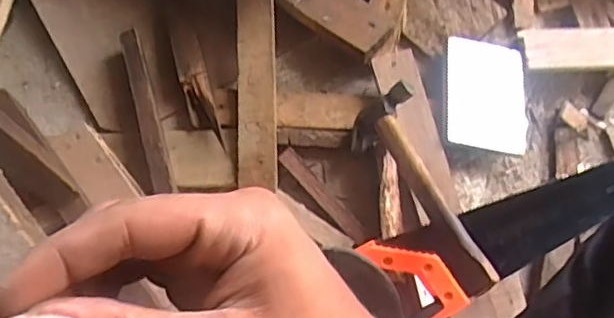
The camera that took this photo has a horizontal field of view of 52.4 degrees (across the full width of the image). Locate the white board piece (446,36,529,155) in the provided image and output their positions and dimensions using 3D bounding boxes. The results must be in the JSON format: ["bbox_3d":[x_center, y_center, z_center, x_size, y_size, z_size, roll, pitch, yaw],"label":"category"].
[{"bbox_3d":[0.220,-0.075,0.749,0.112,0.011,0.127,7,83,-17],"label":"white board piece"}]

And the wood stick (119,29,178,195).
[{"bbox_3d":[-0.193,-0.058,0.750,0.022,0.039,0.214,-16,71,-5],"label":"wood stick"}]

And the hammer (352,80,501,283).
[{"bbox_3d":[0.128,0.027,0.662,0.078,0.059,0.250,-24,55,-7],"label":"hammer"}]

